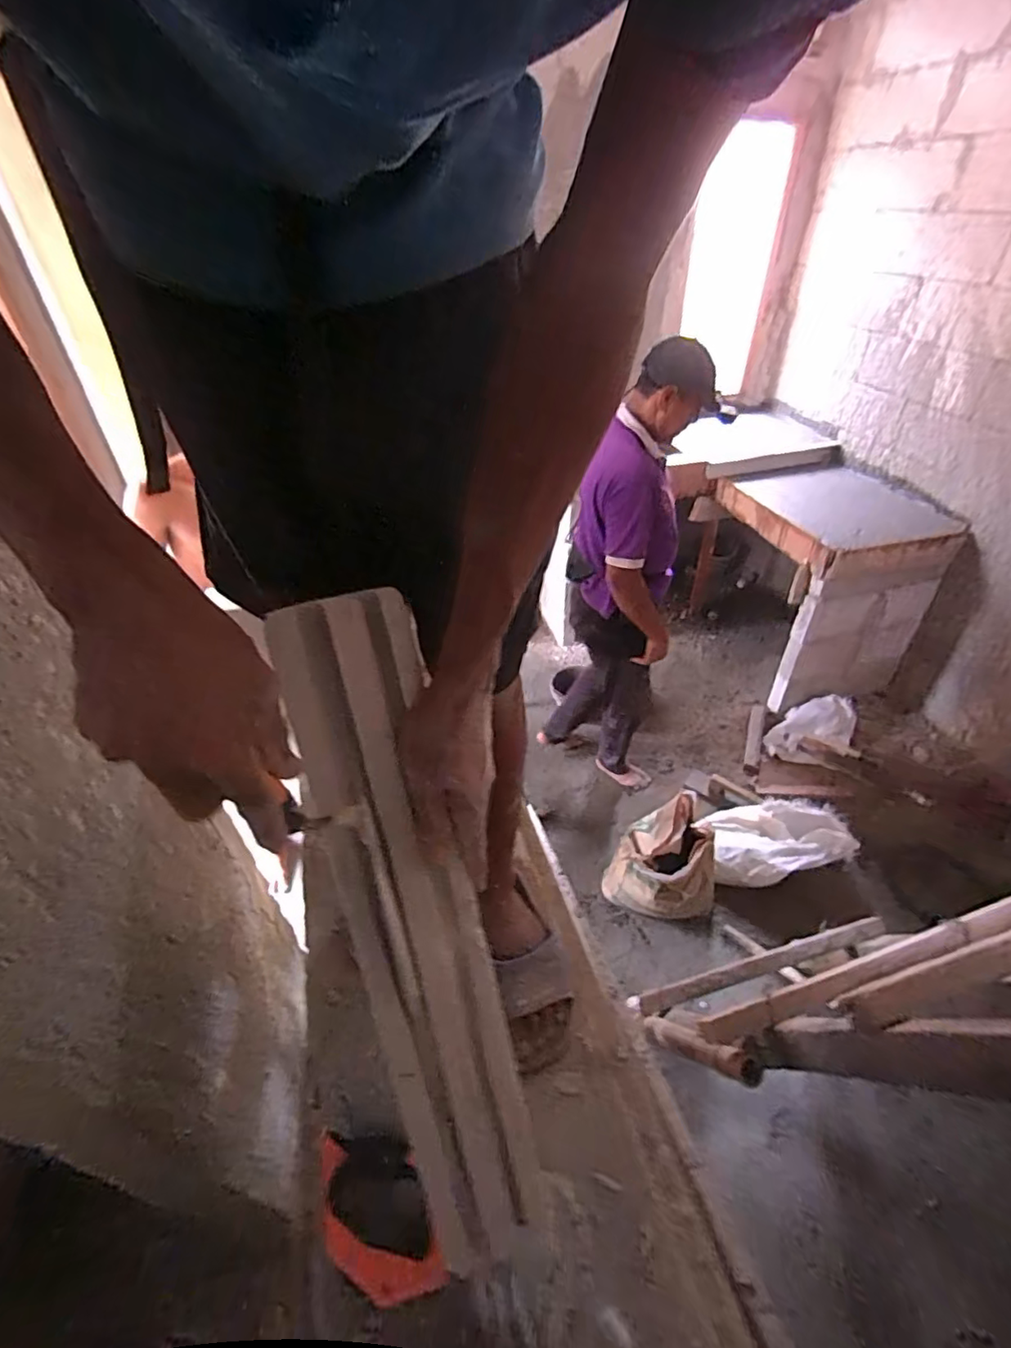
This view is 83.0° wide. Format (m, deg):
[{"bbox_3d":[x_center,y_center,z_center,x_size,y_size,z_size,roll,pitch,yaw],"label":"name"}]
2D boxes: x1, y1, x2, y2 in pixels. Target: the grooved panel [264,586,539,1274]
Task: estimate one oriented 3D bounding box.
[{"bbox_3d":[-0.065,0.224,0.452,0.099,0.569,0.030,-16,13,-15],"label":"grooved panel"}]

